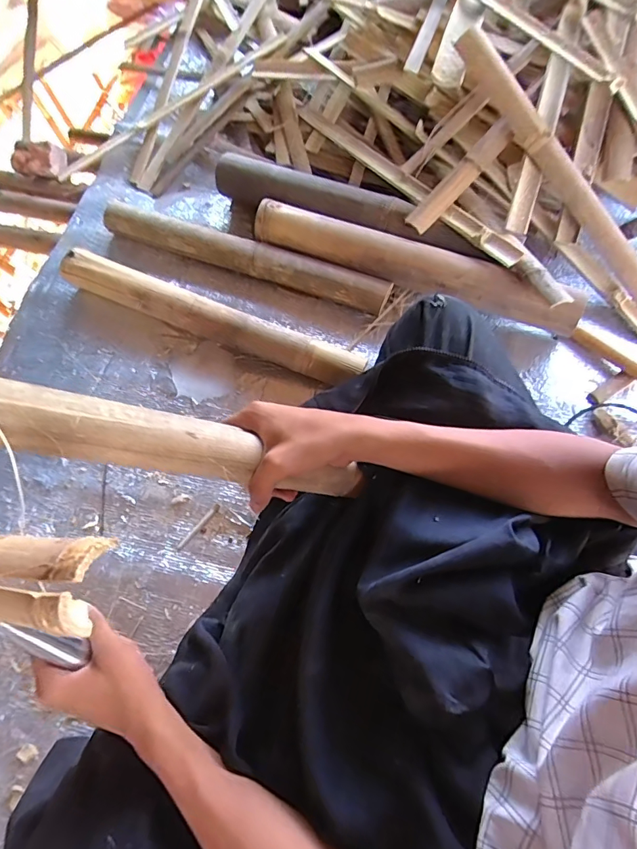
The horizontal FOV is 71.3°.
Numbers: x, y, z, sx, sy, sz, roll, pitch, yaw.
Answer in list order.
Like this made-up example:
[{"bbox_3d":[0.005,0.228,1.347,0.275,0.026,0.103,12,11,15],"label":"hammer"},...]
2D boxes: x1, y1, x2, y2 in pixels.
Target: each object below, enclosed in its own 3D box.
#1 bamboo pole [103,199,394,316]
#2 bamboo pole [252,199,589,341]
[{"bbox_3d":[-0.127,-0.286,0.743,0.500,0.043,0.050,20,68,8],"label":"bamboo pole"},{"bbox_3d":[0.142,-0.257,0.691,0.516,0.057,0.060,22,69,9],"label":"bamboo pole"}]

